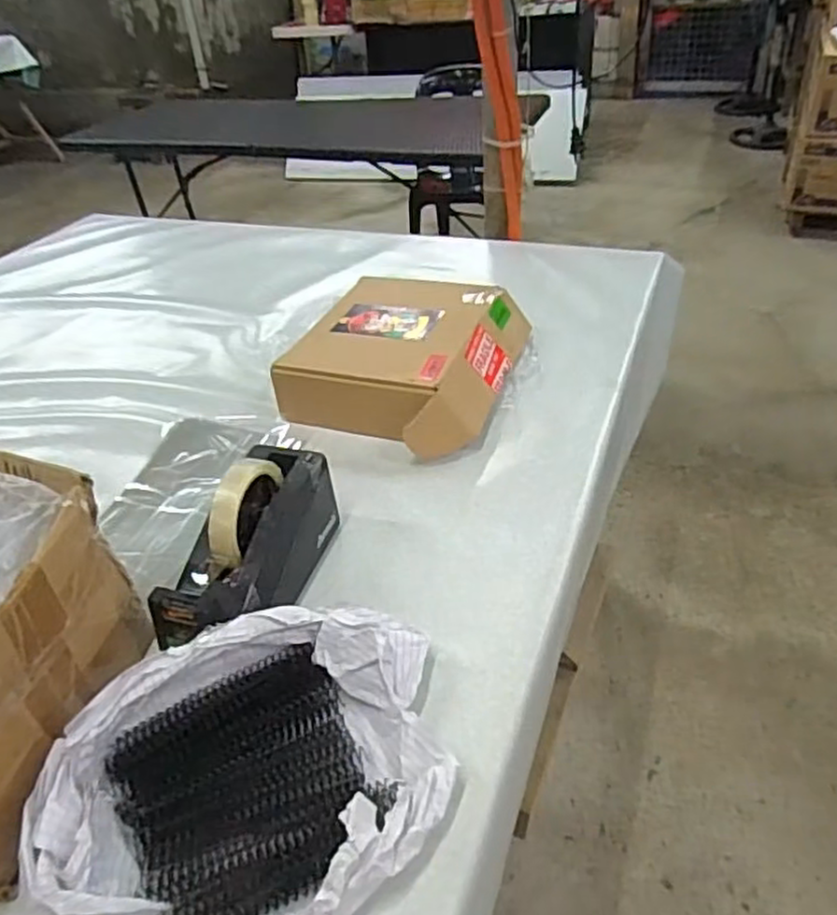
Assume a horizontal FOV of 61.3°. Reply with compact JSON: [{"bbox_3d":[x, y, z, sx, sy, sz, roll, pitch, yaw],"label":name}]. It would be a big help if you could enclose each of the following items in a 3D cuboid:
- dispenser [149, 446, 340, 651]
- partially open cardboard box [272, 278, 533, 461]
[{"bbox_3d":[-0.142,0.069,0.591,0.070,0.100,0.204,7,40,16],"label":"dispenser"},{"bbox_3d":[-0.014,-0.123,0.873,0.245,0.075,0.314,9,41,19],"label":"partially open cardboard box"}]

